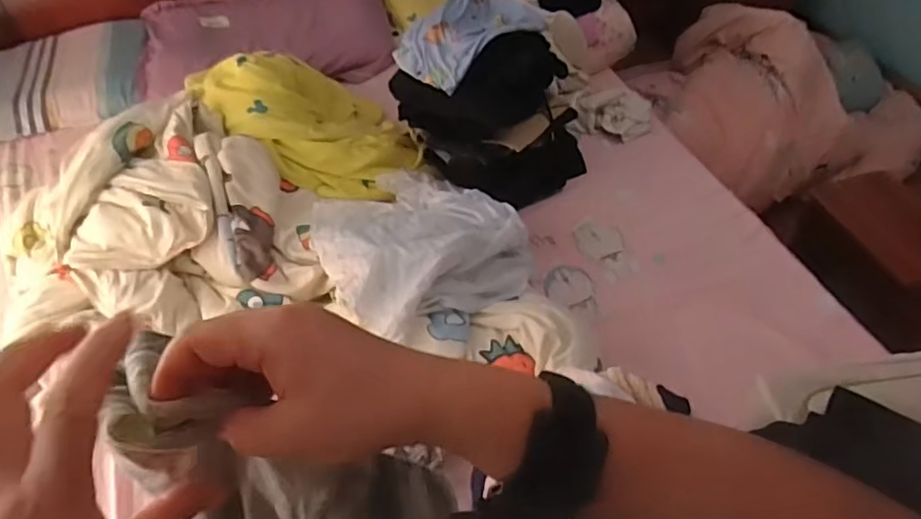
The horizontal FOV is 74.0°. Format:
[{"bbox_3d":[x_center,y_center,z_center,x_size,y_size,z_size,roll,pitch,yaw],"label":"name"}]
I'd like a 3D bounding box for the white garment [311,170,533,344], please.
[{"bbox_3d":[-0.074,-0.045,1.093,0.342,0.124,0.366,-2,48,3],"label":"white garment"}]

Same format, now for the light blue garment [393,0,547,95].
[{"bbox_3d":[0.019,-0.422,1.136,0.256,0.072,0.164,-36,54,-25],"label":"light blue garment"}]

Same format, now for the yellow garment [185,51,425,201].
[{"bbox_3d":[-0.311,-0.298,1.296,0.348,0.167,0.443,-28,51,-19],"label":"yellow garment"}]

